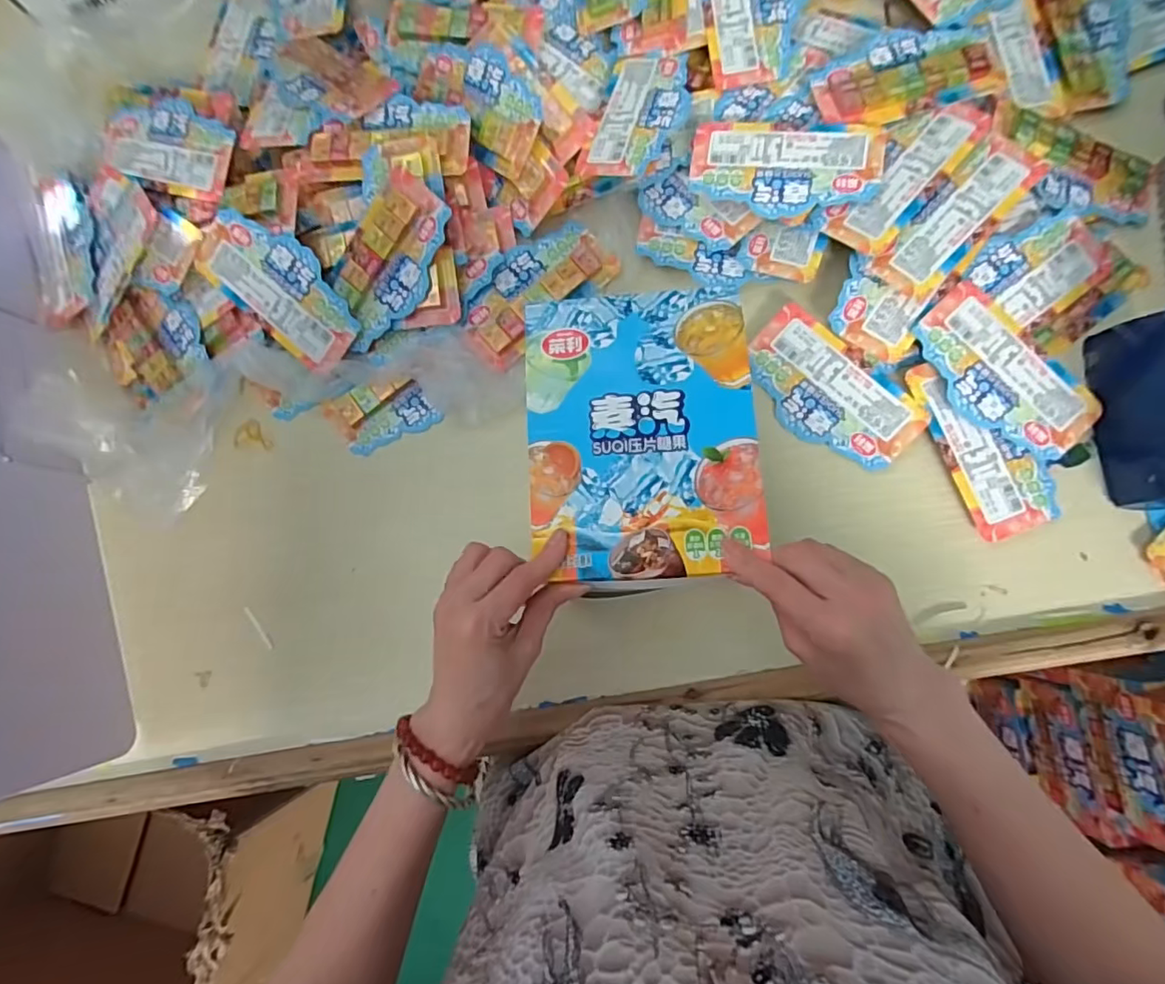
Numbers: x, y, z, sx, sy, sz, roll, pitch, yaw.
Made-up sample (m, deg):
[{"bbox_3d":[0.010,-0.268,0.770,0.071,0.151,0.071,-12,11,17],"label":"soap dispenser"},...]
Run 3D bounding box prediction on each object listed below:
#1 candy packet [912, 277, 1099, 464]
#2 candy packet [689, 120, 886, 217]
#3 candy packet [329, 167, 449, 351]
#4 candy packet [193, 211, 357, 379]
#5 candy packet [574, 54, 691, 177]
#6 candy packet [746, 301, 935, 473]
[{"bbox_3d":[0.325,-0.090,0.439,0.076,0.013,0.146,-40,81,-2],"label":"candy packet"},{"bbox_3d":[0.162,-0.263,0.454,0.145,0.008,0.080,11,87,12],"label":"candy packet"},{"bbox_3d":[-0.161,-0.186,0.467,0.068,0.010,0.135,35,107,-9],"label":"candy packet"},{"bbox_3d":[-0.256,-0.174,0.477,0.145,0.009,0.074,42,105,-6],"label":"candy packet"},{"bbox_3d":[0.050,-0.320,0.476,0.070,0.021,0.129,19,84,7],"label":"candy packet"},{"bbox_3d":[0.200,-0.081,0.459,0.144,0.016,0.075,41,87,8],"label":"candy packet"}]

